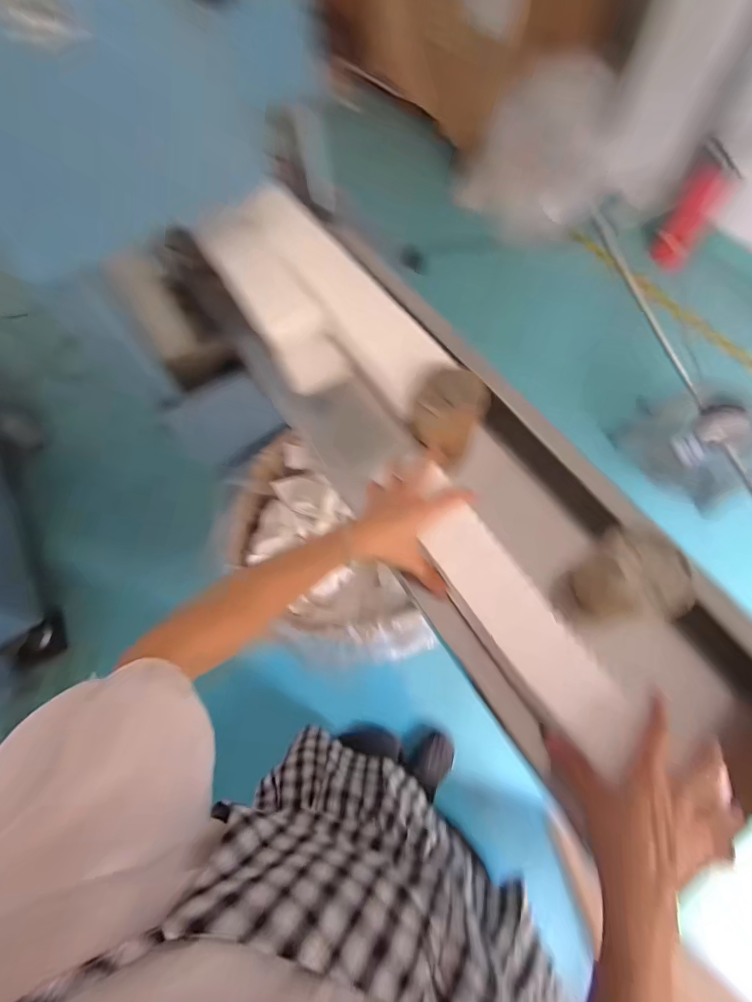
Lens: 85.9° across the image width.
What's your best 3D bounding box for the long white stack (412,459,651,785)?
[{"bbox_3d":[0.152,0.123,0.427,0.074,0.033,0.282,-30,64,-10],"label":"long white stack"}]

